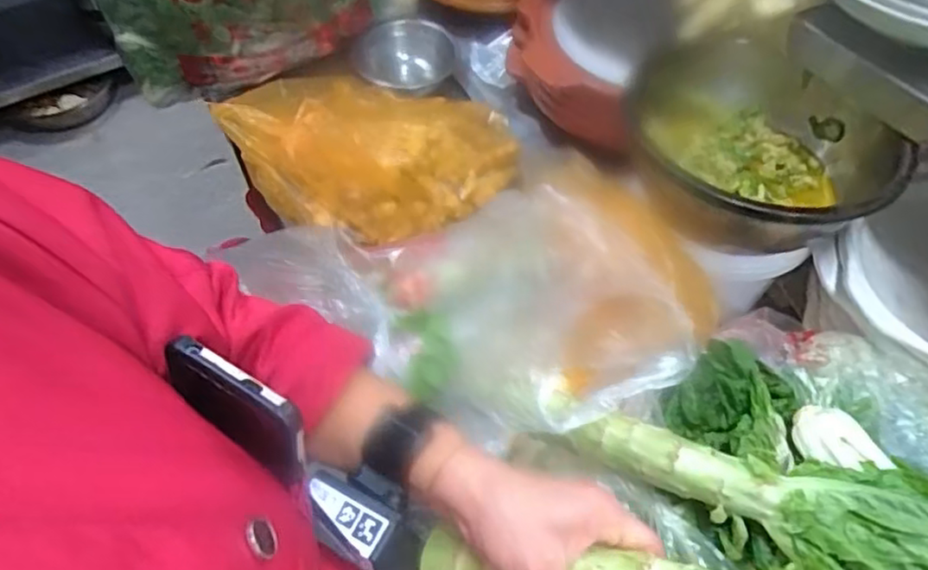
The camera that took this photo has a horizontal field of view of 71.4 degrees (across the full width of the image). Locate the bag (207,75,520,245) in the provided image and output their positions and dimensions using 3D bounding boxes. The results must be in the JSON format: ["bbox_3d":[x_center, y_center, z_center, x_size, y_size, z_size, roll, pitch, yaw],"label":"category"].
[{"bbox_3d":[-0.126,-0.214,0.859,0.324,0.164,0.279,-35,62,-21],"label":"bag"}]

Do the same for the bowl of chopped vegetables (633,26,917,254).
[{"bbox_3d":[0.301,-0.132,0.649,0.226,0.115,0.234,-1,55,1],"label":"bowl of chopped vegetables"}]

